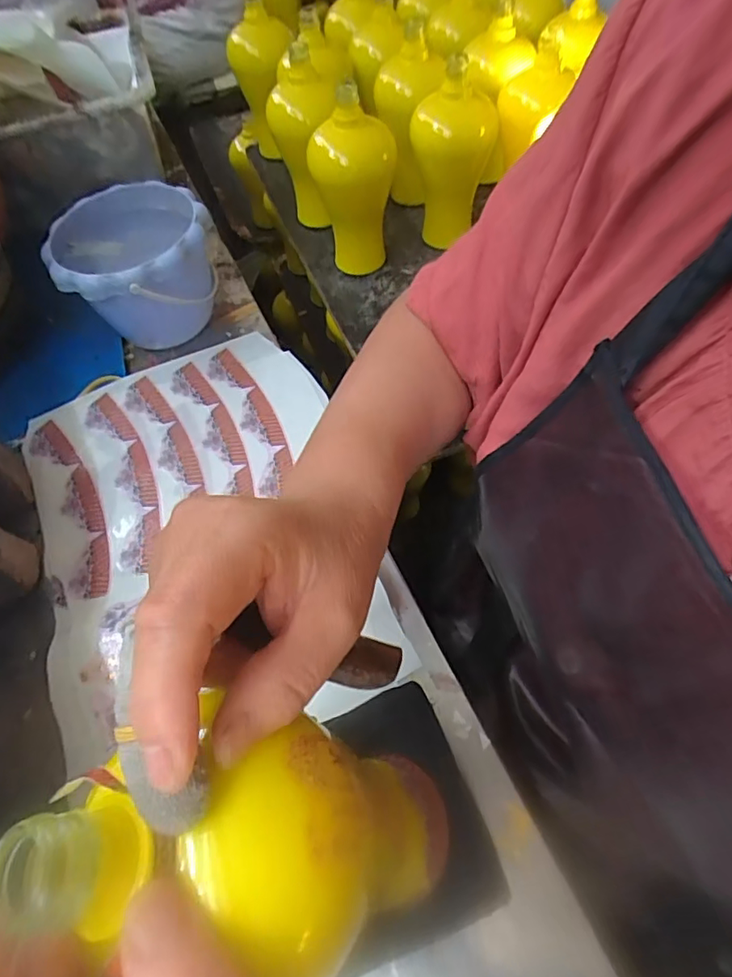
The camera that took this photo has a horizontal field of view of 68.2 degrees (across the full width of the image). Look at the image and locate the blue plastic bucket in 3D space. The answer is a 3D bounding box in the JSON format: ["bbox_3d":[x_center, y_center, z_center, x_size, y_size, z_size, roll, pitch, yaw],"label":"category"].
[{"bbox_3d":[-0.230,-0.220,0.570,0.149,0.116,0.152,-2,57,2],"label":"blue plastic bucket"}]

